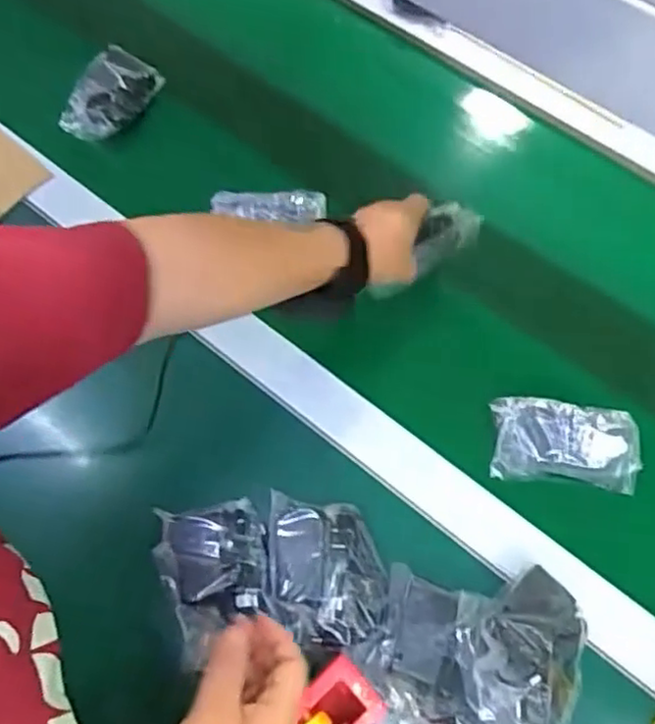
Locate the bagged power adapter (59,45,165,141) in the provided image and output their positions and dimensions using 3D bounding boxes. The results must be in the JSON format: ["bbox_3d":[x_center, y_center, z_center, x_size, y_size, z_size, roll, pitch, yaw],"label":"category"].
[{"bbox_3d":[-0.248,-0.303,0.771,0.084,0.041,0.110,23,68,10],"label":"bagged power adapter"}]

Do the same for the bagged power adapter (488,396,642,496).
[{"bbox_3d":[0.212,0.071,0.606,0.125,0.031,0.070,7,66,3],"label":"bagged power adapter"}]

